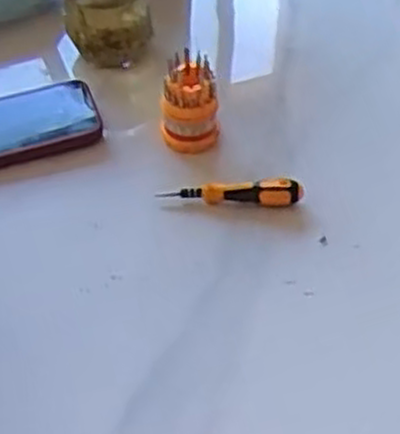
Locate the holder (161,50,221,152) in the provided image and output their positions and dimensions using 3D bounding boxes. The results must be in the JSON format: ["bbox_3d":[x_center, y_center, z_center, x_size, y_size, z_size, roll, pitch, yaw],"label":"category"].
[{"bbox_3d":[-0.009,-0.095,0.665,0.049,0.073,0.040,1,47,5],"label":"holder"}]

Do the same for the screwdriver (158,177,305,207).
[{"bbox_3d":[0.024,-0.020,0.633,0.112,0.015,0.015,0,47,4],"label":"screwdriver"}]

